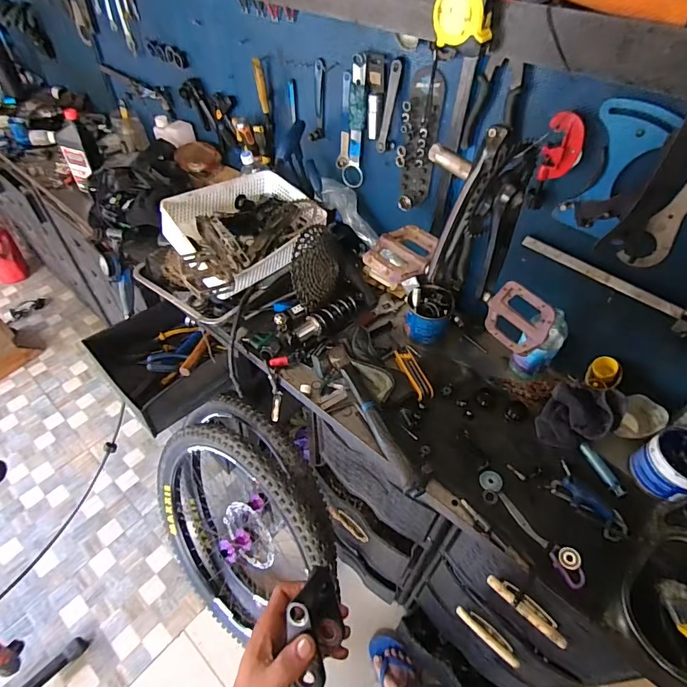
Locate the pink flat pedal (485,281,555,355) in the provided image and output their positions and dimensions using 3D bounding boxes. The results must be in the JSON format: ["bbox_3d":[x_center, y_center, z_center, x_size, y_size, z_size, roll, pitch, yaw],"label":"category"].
[{"bbox_3d":[0.264,-0.037,0.644,0.021,0.098,0.095,-34,57,-28],"label":"pink flat pedal"}]

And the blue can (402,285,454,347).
[{"bbox_3d":[0.188,-0.062,0.942,0.098,0.102,0.090,1,48,-1],"label":"blue can"}]

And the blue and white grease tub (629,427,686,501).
[{"bbox_3d":[0.566,0.208,0.726,0.103,0.080,0.096,1,48,-1],"label":"blue and white grease tub"}]

